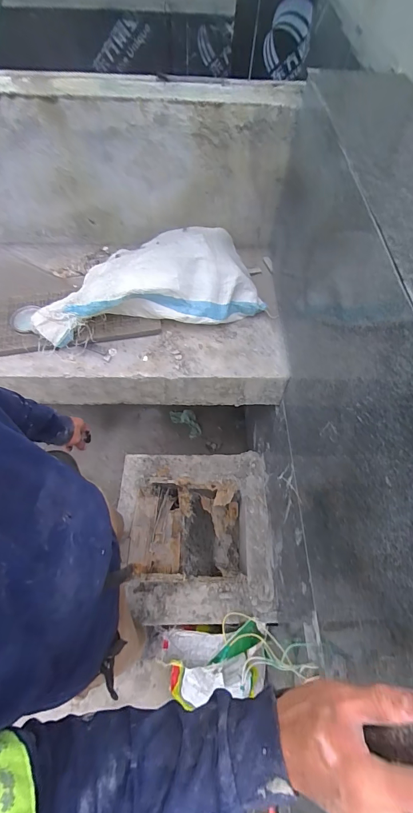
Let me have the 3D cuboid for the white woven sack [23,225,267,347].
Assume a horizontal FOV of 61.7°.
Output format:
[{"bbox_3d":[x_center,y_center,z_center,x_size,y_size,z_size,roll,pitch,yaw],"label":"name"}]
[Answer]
[{"bbox_3d":[-0.145,-0.311,0.869,0.545,0.157,0.243,-10,61,-9],"label":"white woven sack"}]

